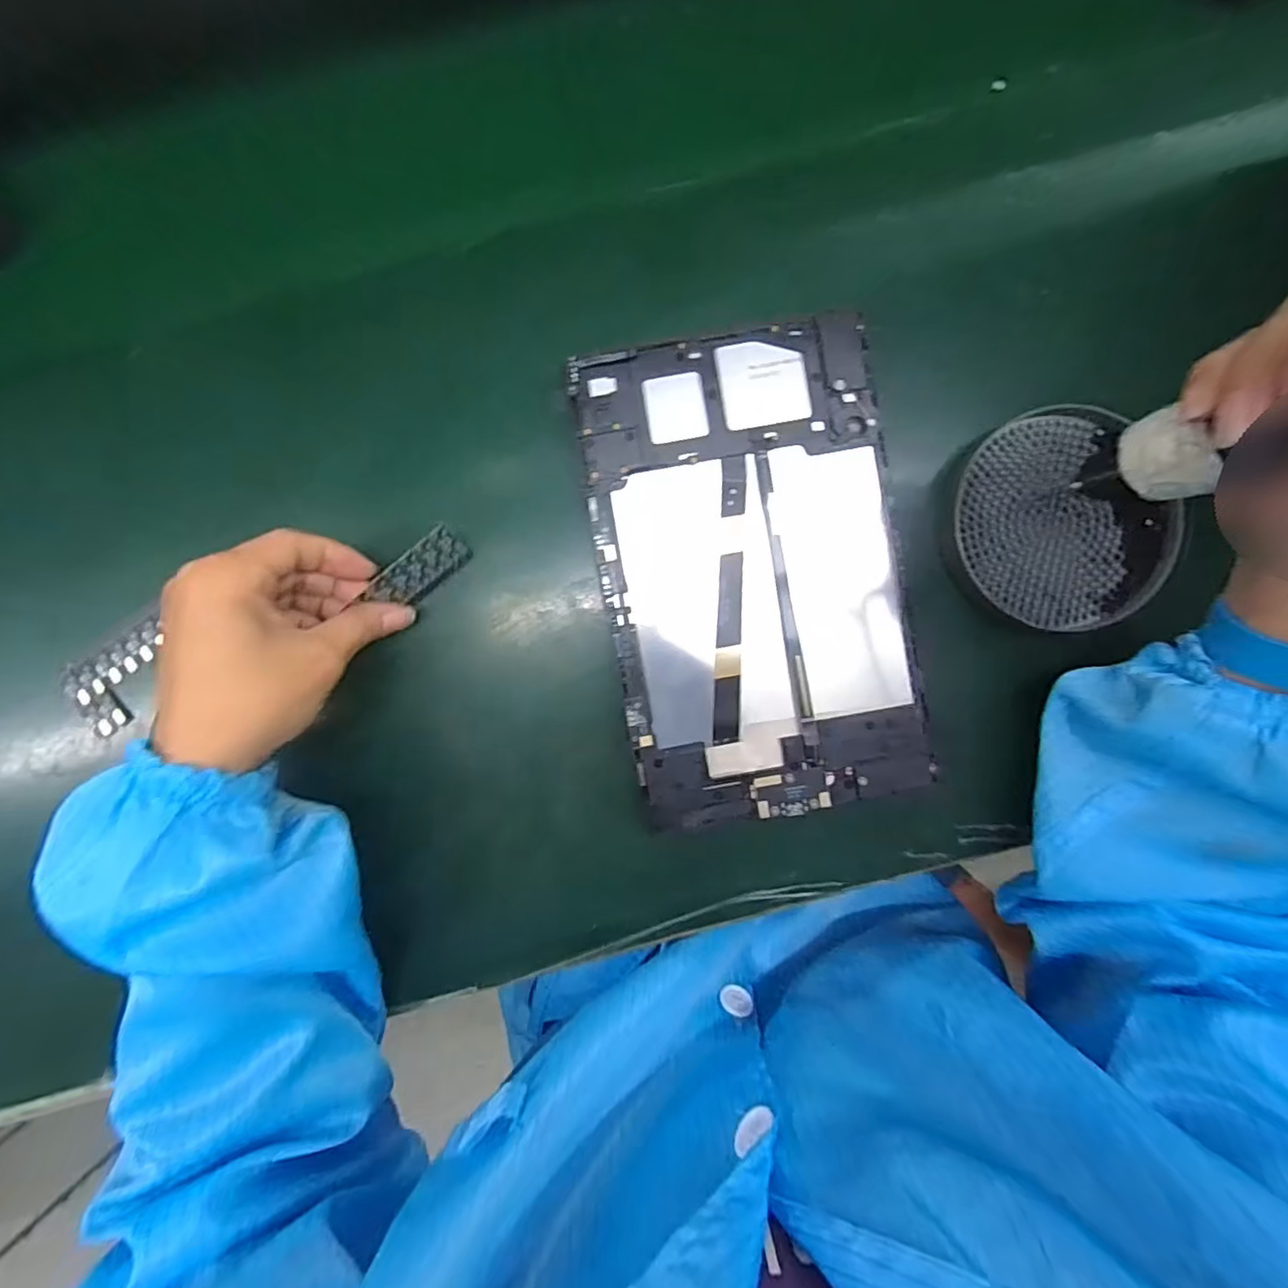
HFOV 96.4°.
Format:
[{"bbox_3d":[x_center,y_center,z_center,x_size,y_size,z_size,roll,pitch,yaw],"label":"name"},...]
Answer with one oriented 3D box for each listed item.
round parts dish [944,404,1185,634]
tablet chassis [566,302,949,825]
[{"bbox_3d":[0.216,-0.063,0.300,0.106,0.015,0.112,0,93,0],"label":"round parts dish"},{"bbox_3d":[0.056,-0.034,0.290,0.147,0.011,0.235,-10,92,0],"label":"tablet chassis"}]

